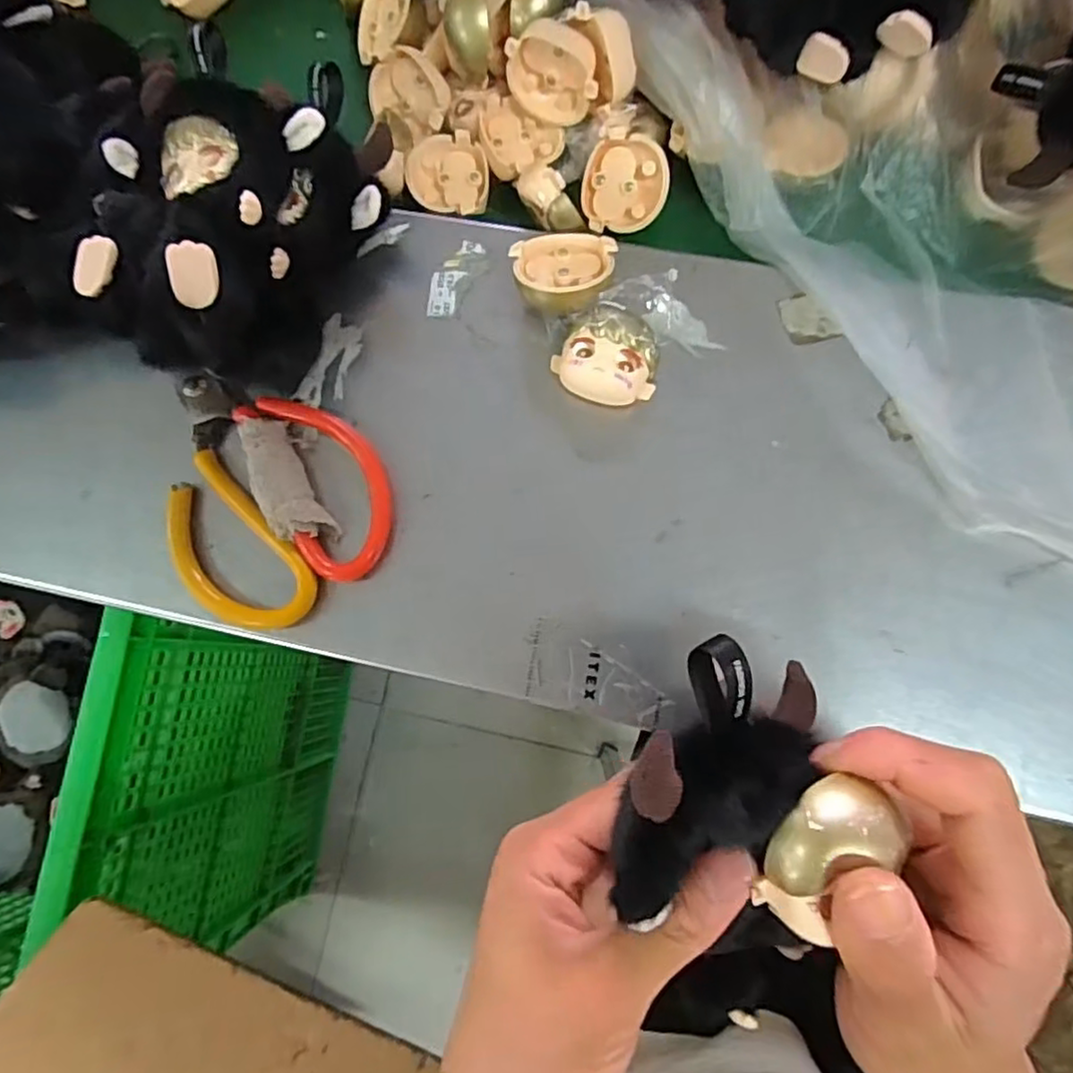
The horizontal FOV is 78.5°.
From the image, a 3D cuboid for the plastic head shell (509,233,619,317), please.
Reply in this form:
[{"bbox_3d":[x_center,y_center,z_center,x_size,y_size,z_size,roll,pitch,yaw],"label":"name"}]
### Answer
[{"bbox_3d":[0.015,-0.131,0.328,0.049,0.021,0.047,-10,79,2],"label":"plastic head shell"}]

